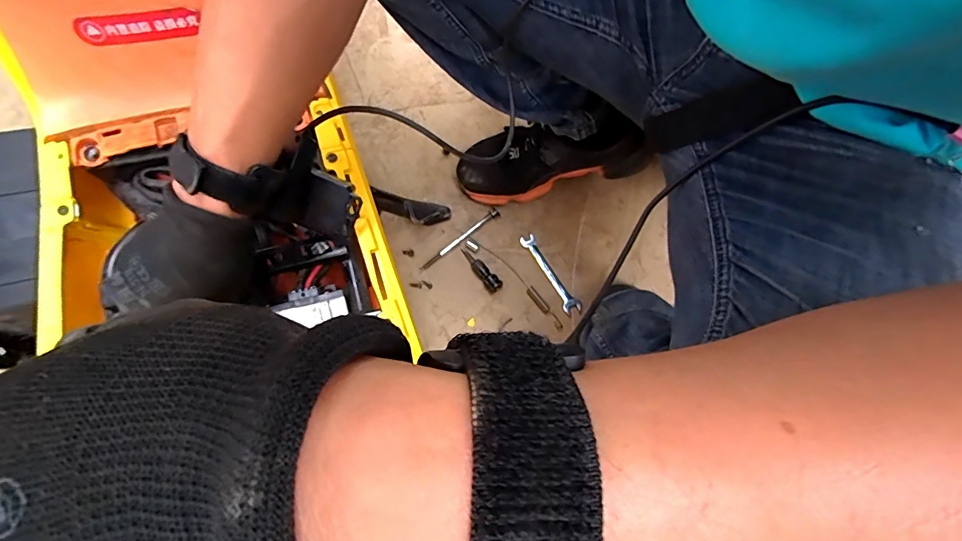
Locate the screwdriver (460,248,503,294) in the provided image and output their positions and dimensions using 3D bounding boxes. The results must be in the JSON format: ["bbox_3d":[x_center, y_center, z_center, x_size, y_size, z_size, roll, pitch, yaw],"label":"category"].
[{"bbox_3d":[-0.001,0.000,0.620,0.020,0.021,0.078,-38,66,-10],"label":"screwdriver"}]

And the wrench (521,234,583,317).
[{"bbox_3d":[0.098,0.004,0.623,0.023,0.012,0.129,-29,77,-8],"label":"wrench"}]

